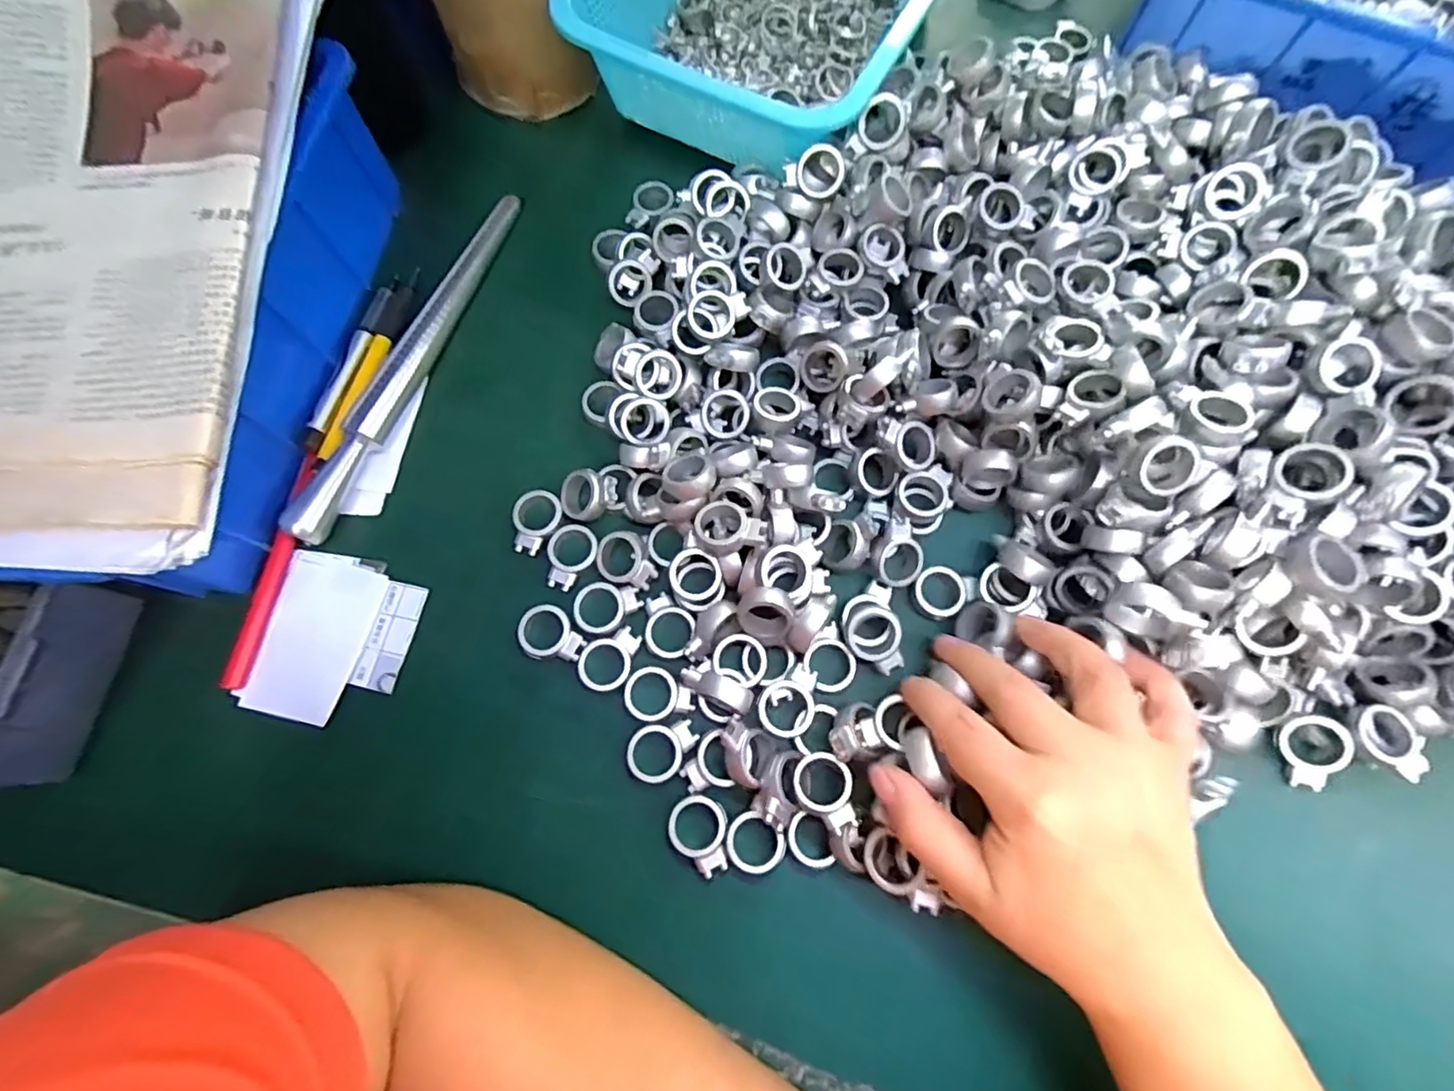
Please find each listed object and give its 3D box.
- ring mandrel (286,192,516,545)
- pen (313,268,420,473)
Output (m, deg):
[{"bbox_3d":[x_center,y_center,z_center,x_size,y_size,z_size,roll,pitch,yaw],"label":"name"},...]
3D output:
[{"bbox_3d":[-0.180,-0.110,0.358,0.019,0.016,0.234,21,74,8],"label":"ring mandrel"},{"bbox_3d":[-0.205,-0.103,0.358,0.013,0.006,0.131,11,73,5],"label":"pen"}]

